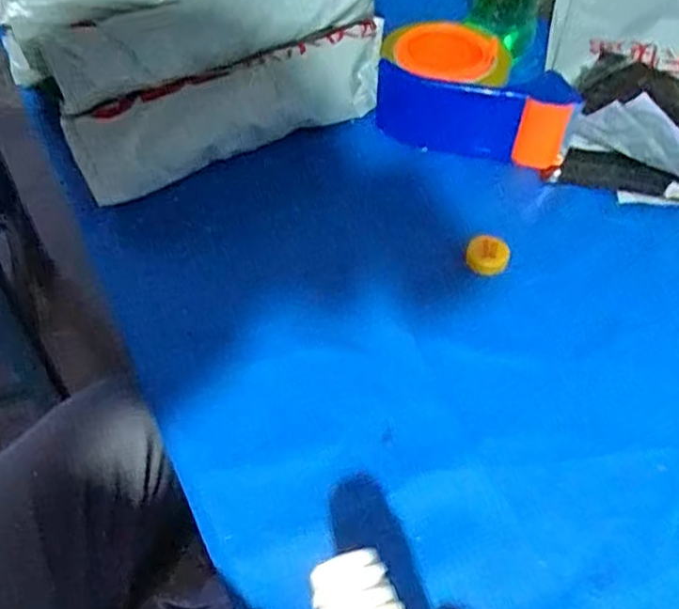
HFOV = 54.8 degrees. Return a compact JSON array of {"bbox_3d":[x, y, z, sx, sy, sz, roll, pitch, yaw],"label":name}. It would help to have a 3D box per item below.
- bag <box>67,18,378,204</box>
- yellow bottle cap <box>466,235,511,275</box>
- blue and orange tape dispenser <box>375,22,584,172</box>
[{"bbox_3d":[-0.075,-0.148,0.508,0.256,0.056,0.063,-21,56,-14],"label":"bag"},{"bbox_3d":[0.102,-0.034,0.449,0.027,0.007,0.033,24,57,17],"label":"yellow bottle cap"},{"bbox_3d":[0.108,-0.170,0.524,0.157,0.055,0.093,14,55,10],"label":"blue and orange tape dispenser"}]

